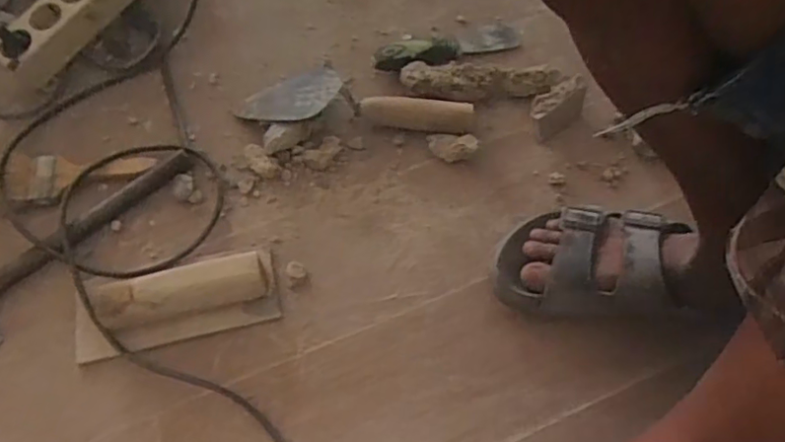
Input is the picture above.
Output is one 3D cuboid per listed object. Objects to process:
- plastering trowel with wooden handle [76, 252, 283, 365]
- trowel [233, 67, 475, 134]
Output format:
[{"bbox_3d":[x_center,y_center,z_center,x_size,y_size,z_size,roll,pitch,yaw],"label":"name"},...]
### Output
[{"bbox_3d":[-0.210,0.069,0.568,0.187,0.051,0.078,-12,63,-7],"label":"plastering trowel with wooden handle"},{"bbox_3d":[-0.043,-0.136,0.679,0.267,0.035,0.081,0,62,0],"label":"trowel"}]

